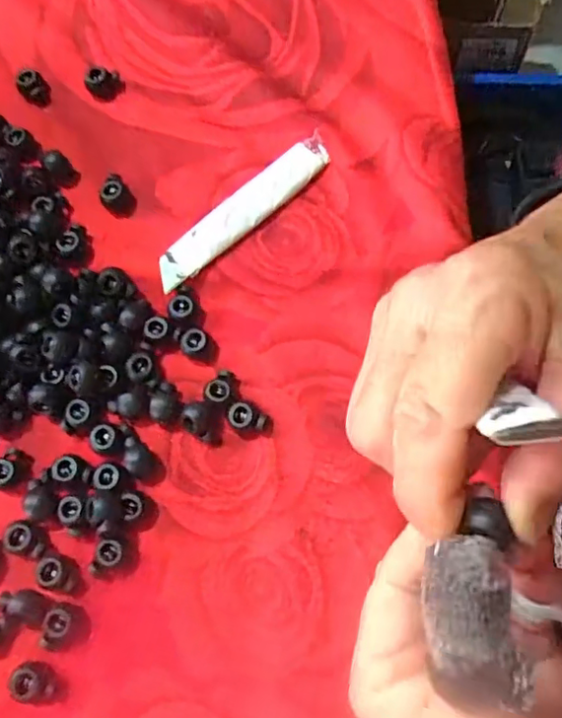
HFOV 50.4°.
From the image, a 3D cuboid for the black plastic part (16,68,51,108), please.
[{"bbox_3d":[-0.140,-0.154,0.337,0.017,0.011,0.014,41,78,16],"label":"black plastic part"}]

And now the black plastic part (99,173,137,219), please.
[{"bbox_3d":[-0.086,-0.086,0.314,0.016,0.009,0.021,-36,72,-8],"label":"black plastic part"}]

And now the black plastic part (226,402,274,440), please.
[{"bbox_3d":[-0.015,0.030,0.282,0.021,0.010,0.014,24,74,11],"label":"black plastic part"}]

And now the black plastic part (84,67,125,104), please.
[{"bbox_3d":[-0.099,-0.156,0.337,0.019,0.012,0.016,-41,73,-10],"label":"black plastic part"}]

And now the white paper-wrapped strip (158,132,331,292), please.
[{"bbox_3d":[-0.018,-0.076,0.308,0.110,0.009,0.018,-42,73,-10],"label":"white paper-wrapped strip"}]

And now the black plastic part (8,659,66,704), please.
[{"bbox_3d":[-0.102,0.137,0.250,0.021,0.011,0.014,24,74,12],"label":"black plastic part"}]

